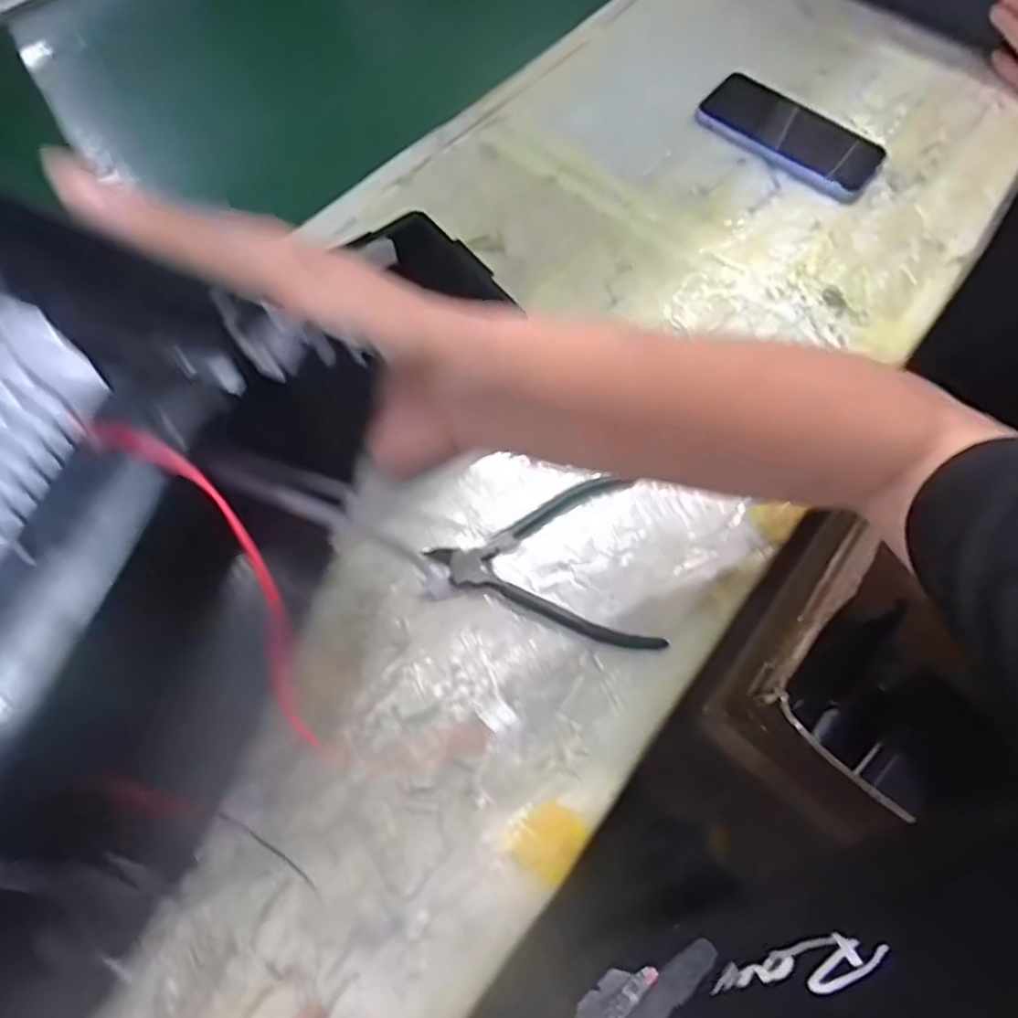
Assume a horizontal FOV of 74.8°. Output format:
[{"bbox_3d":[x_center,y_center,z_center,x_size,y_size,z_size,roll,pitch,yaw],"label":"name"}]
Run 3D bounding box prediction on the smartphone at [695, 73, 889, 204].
[{"bbox_3d":[0.250,-0.335,0.596,0.161,0.013,0.086,34,67,11],"label":"smartphone"}]

